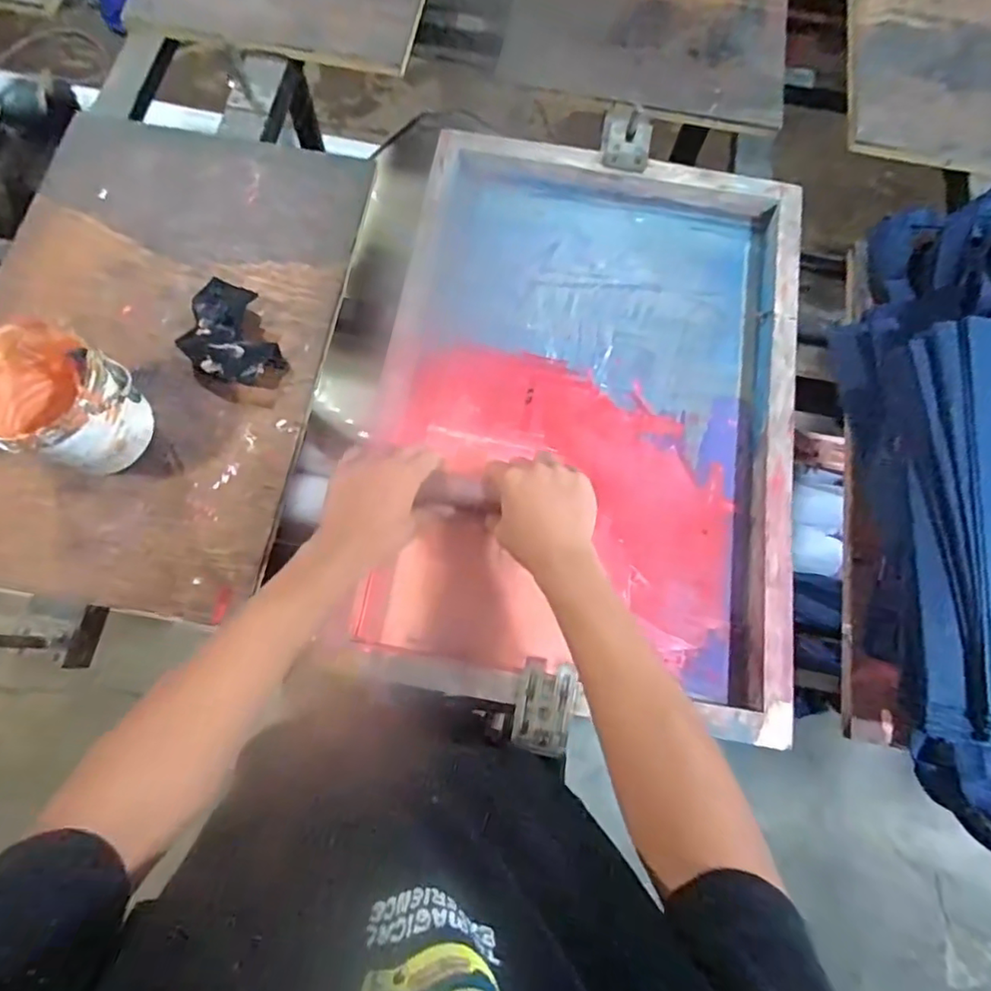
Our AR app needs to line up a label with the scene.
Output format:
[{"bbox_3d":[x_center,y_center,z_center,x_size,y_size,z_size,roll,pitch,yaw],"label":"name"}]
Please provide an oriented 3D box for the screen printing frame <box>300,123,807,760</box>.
[{"bbox_3d":[0.103,-0.113,0.639,0.449,0.047,0.659,10,74,0],"label":"screen printing frame"}]

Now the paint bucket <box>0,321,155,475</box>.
[{"bbox_3d":[-0.423,-0.085,0.574,0.129,0.129,0.121,34,75,8],"label":"paint bucket"}]

